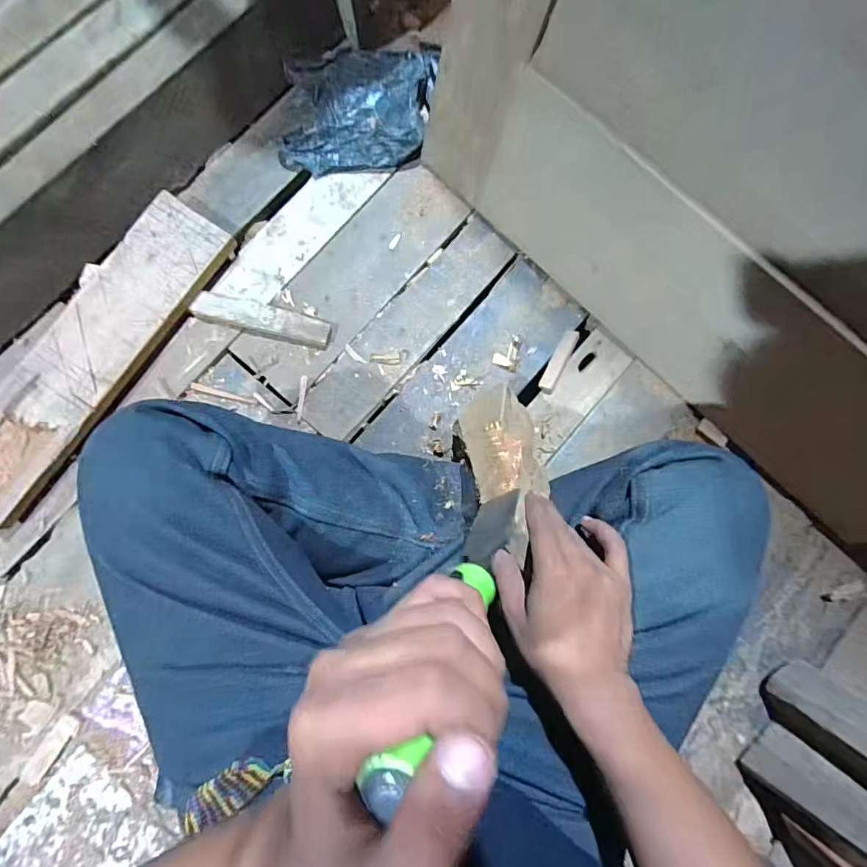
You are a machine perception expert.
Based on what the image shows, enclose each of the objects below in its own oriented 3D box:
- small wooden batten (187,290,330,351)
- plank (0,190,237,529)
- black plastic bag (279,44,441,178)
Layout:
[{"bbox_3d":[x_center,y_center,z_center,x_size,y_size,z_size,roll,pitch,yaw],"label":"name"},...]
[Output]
[{"bbox_3d":[-0.238,-0.160,0.657,0.187,0.025,0.043,13,79,1],"label":"small wooden batten"},{"bbox_3d":[-0.450,-0.102,0.616,0.120,0.034,0.470,33,84,2],"label":"plank"},{"bbox_3d":[-0.109,-0.489,0.698,0.216,0.052,0.199,3,79,-1],"label":"black plastic bag"}]

